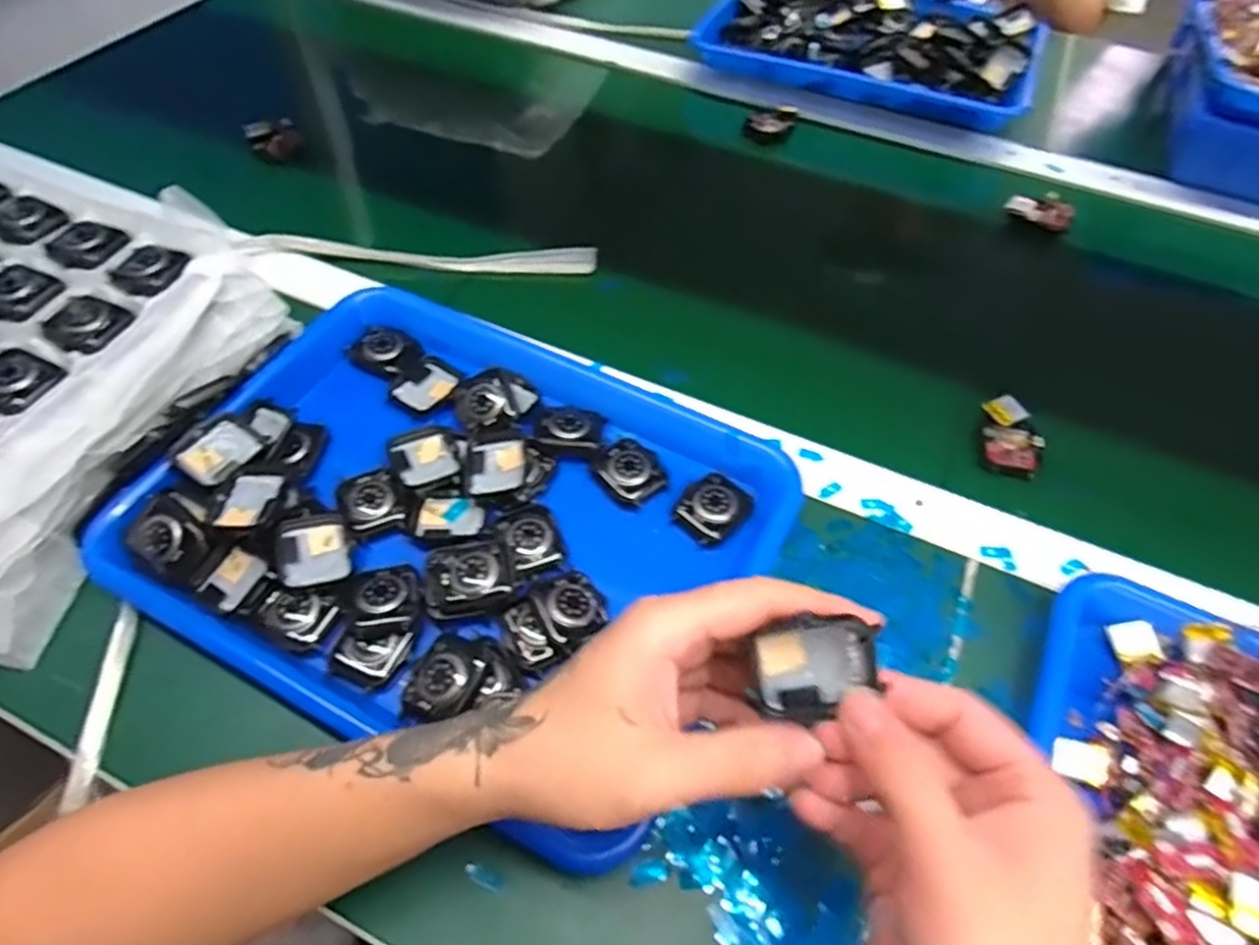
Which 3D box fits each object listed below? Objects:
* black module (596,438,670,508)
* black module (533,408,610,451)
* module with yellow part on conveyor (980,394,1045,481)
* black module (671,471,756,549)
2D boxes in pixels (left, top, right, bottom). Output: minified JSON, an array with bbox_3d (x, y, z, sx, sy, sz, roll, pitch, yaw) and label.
[{"bbox_3d":[0.000,0.000,0.434,0.036,0.009,0.042,-38,64,-24],"label":"black module"},{"bbox_3d":[-0.038,-0.027,0.447,0.042,0.012,0.032,3,55,1],"label":"black module"},{"bbox_3d":[0.250,-0.024,0.461,0.038,0.014,0.057,14,56,9],"label":"module with yellow part on conveyor"},{"bbox_3d":[0.051,0.021,0.423,0.036,0.011,0.045,36,62,22],"label":"black module"}]

